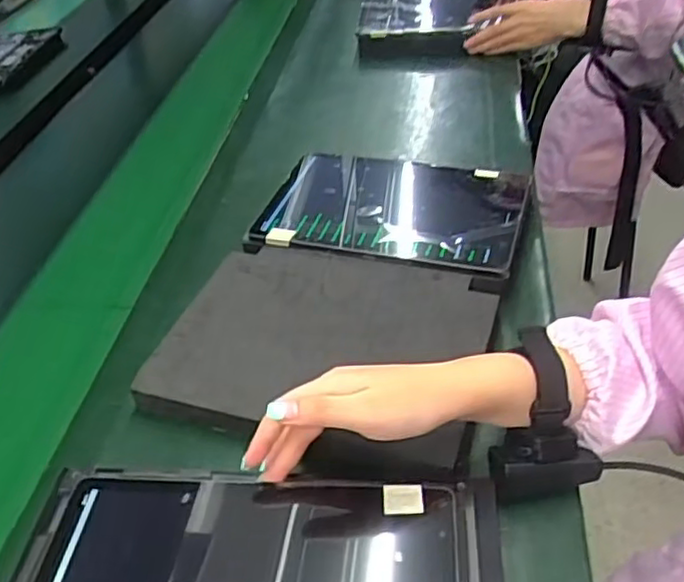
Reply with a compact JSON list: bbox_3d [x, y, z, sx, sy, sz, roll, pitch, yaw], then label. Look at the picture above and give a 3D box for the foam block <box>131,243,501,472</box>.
[{"bbox_3d":[-0.014,0.045,0.576,0.254,0.036,0.212,10,42,16],"label":"foam block"}]

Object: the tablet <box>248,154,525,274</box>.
[{"bbox_3d":[0.053,-0.092,0.706,0.254,0.016,0.183,9,42,16],"label":"tablet"}]

